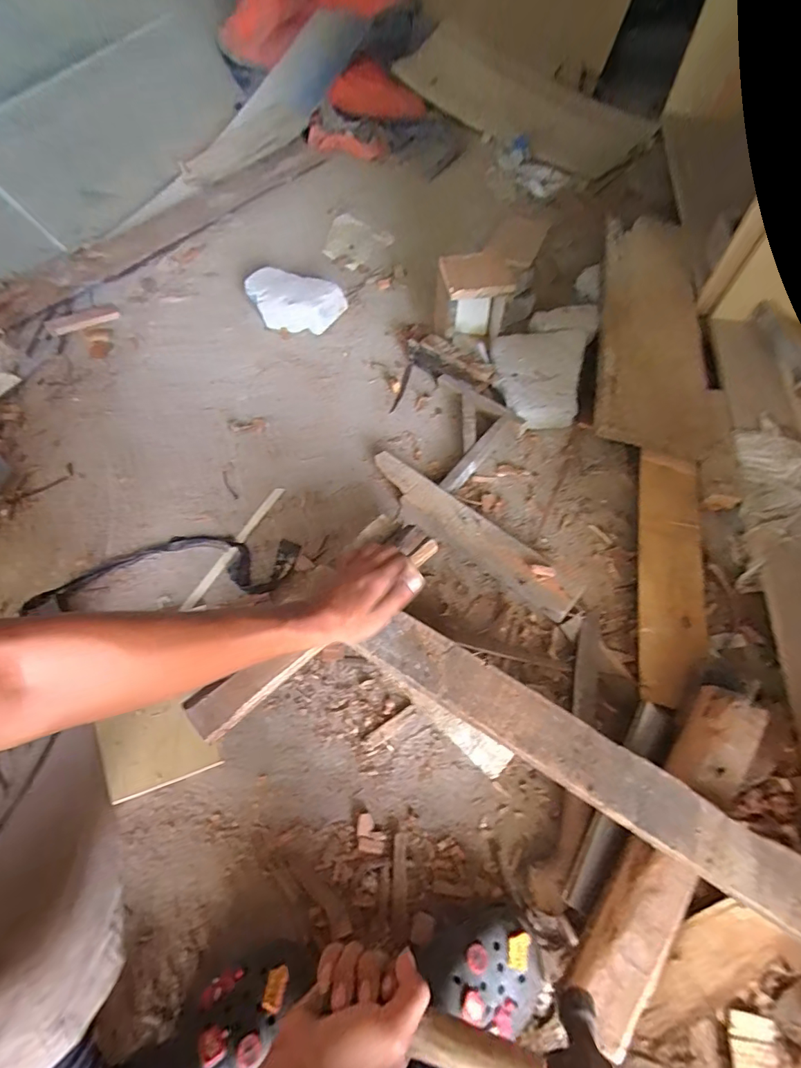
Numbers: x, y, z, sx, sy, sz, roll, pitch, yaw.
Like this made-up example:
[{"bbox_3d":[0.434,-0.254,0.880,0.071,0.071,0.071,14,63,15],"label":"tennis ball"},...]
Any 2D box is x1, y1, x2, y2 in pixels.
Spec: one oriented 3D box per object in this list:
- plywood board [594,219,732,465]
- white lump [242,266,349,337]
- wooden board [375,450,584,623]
[{"bbox_3d":[0.515,-0.442,0.903,0.225,0.027,0.693,15,63,-1],"label":"plywood board"},{"bbox_3d":[-0.242,-0.523,1.004,0.212,0.082,0.116,14,62,10],"label":"white lump"},{"bbox_3d":[0.100,-0.006,0.712,0.388,0.029,0.075,37,83,22],"label":"wooden board"}]

